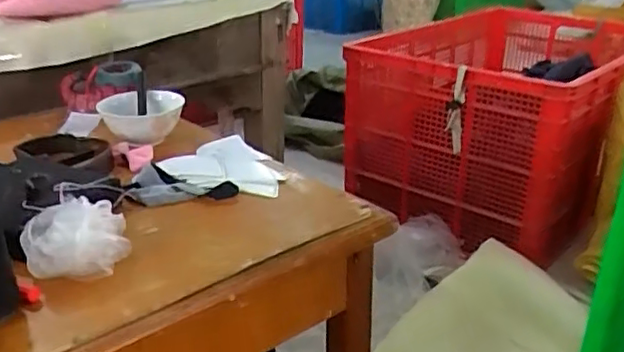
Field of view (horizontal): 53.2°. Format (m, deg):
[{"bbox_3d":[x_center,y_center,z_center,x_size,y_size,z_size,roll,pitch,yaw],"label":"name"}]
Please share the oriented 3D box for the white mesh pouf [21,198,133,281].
[{"bbox_3d":[-0.222,0.060,0.592,0.094,0.049,0.071,-13,27,-28],"label":"white mesh pouf"}]

